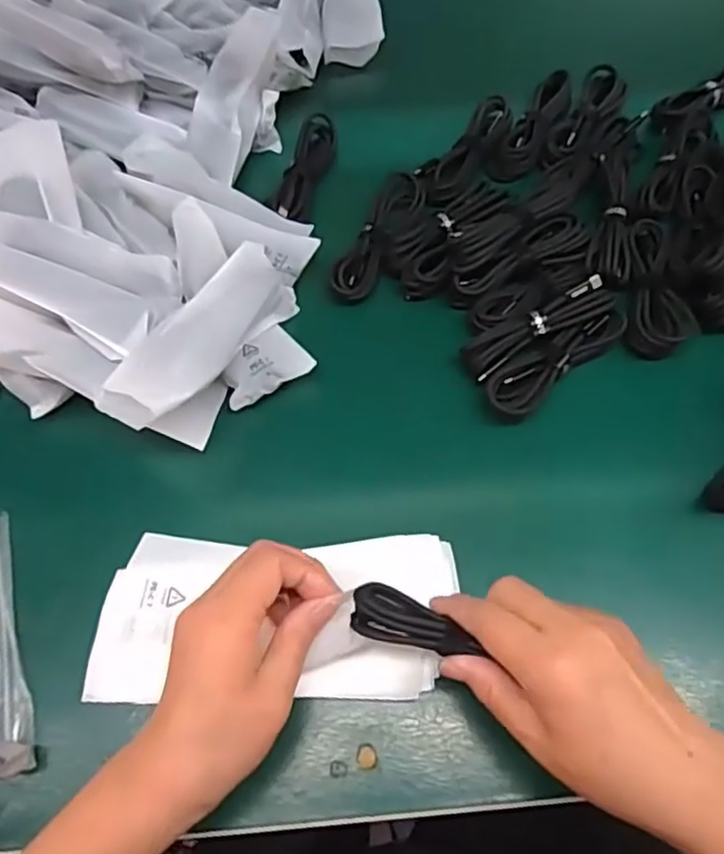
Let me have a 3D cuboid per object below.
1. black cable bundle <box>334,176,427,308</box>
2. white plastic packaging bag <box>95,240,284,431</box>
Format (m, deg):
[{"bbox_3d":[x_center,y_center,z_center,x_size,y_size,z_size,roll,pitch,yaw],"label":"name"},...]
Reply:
[{"bbox_3d":[0.011,-0.140,0.488,0.032,0.010,0.114,28,72,9],"label":"black cable bundle"},{"bbox_3d":[-0.098,-0.058,0.419,0.051,0.032,0.145,35,59,9],"label":"white plastic packaging bag"}]

